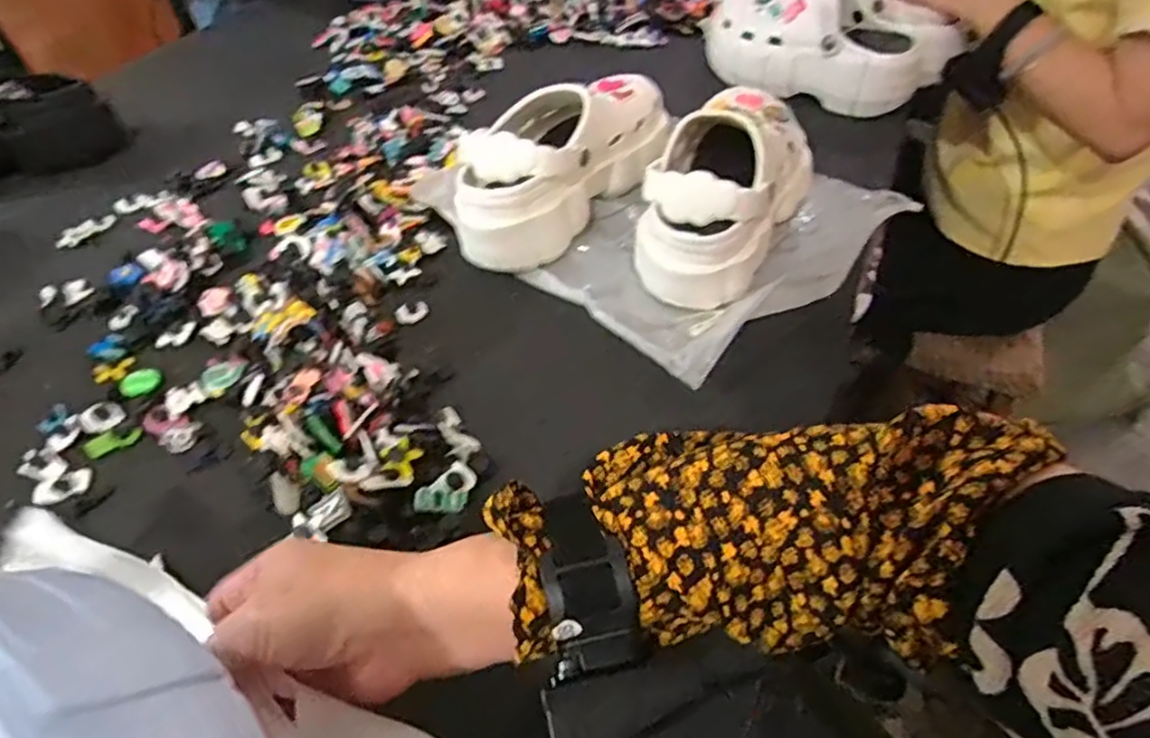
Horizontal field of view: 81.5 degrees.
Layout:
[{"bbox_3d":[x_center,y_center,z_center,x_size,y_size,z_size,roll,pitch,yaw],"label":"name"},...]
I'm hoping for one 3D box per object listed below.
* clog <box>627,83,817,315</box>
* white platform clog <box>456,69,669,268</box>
[{"bbox_3d":[0.135,-0.162,0.575,0.126,0.095,0.233,14,50,14],"label":"clog"},{"bbox_3d":[-0.011,-0.194,0.604,0.106,0.106,0.247,23,52,20],"label":"white platform clog"}]

